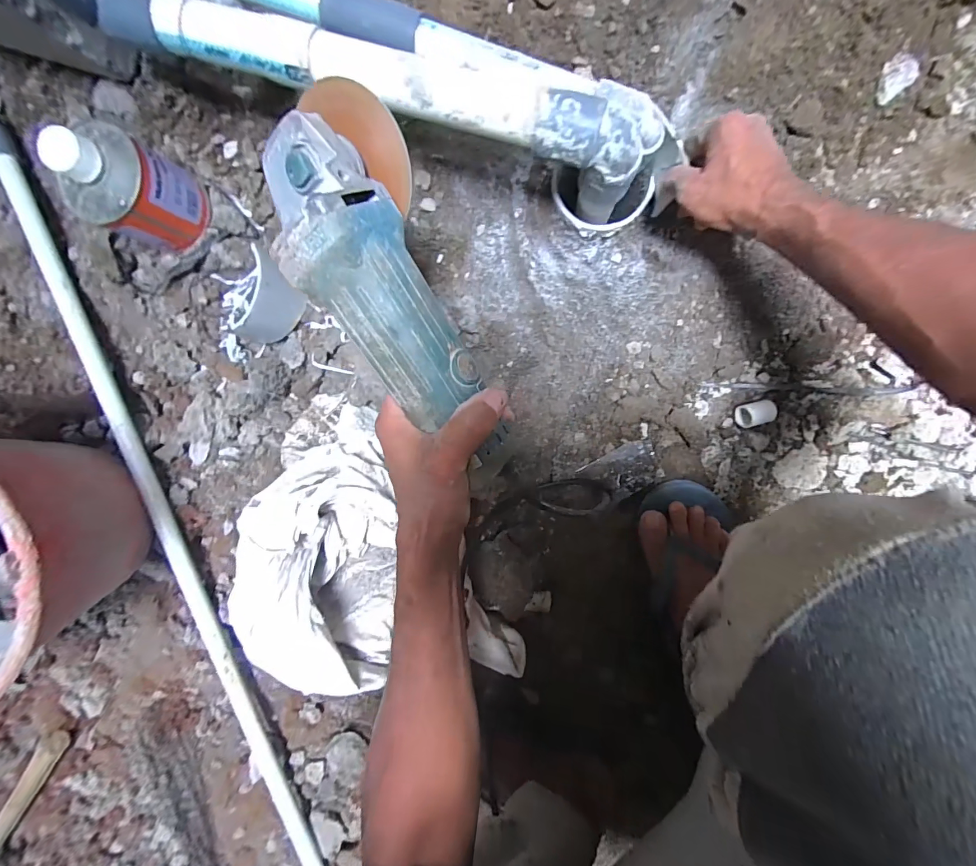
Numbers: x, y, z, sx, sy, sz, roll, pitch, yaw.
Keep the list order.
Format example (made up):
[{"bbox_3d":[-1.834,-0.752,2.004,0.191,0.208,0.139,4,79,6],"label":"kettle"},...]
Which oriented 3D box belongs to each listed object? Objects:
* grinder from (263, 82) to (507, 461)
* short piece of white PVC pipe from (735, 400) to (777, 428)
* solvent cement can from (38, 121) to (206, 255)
[{"bbox_3d":[-0.068,-0.088,0.259,0.089,0.064,0.259,-22,98,7],"label":"grinder"},{"bbox_3d":[0.307,-0.023,0.468,0.035,0.022,0.028,-10,95,6],"label":"short piece of white PVC pipe"},{"bbox_3d":[-0.383,-0.262,0.439,0.091,0.096,0.098,1,96,5],"label":"solvent cement can"}]

